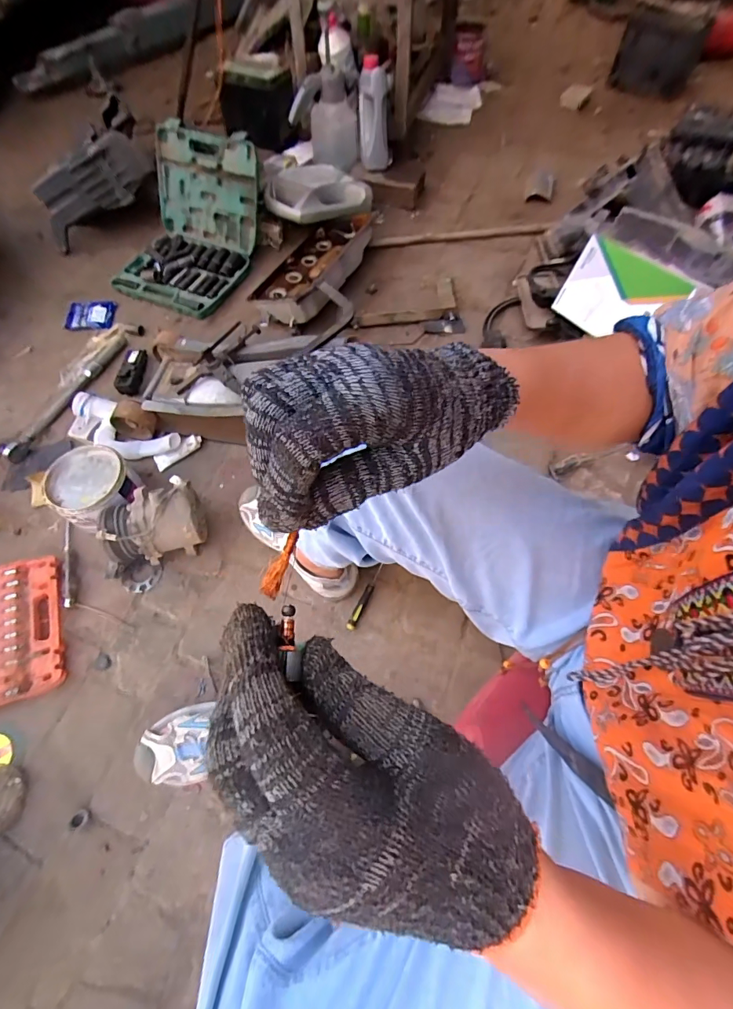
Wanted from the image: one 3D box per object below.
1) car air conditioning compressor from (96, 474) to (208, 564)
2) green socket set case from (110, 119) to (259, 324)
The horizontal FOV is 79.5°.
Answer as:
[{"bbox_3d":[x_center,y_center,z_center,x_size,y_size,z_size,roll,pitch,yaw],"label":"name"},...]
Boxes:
[{"bbox_3d":[-0.400,0.039,0.828,0.171,0.143,0.113,-19,64,-8],"label":"car air conditioning compressor"},{"bbox_3d":[-0.497,-0.786,1.208,0.360,0.204,0.457,21,66,12],"label":"green socket set case"}]

